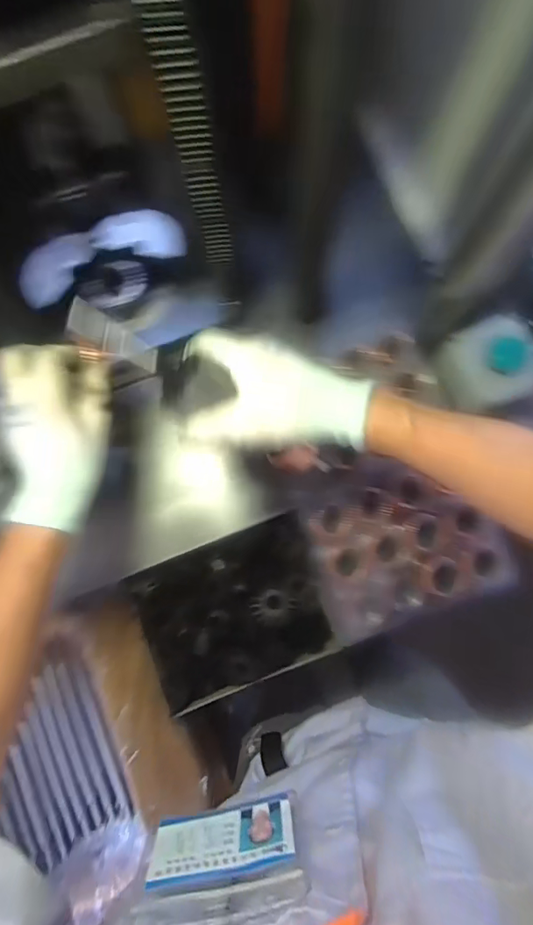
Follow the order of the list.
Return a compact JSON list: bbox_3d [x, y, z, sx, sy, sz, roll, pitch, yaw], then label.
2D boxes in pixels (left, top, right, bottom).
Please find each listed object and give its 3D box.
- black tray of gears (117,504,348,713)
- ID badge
[{"bbox_3d":[-0.040,0.174,0.565,0.217,0.043,0.167,-21,82,-1],"label":"black tray of gears"},{"bbox_3d":[-0.025,0.234,0.302,0.091,0.060,0.005,-12,93,1],"label":"ID badge"}]

